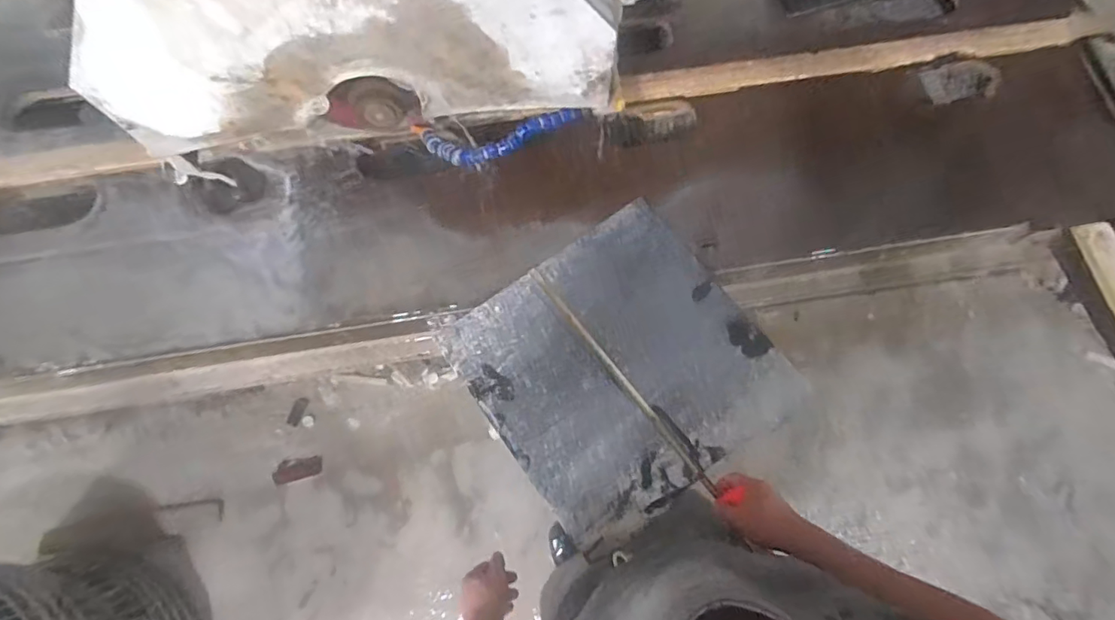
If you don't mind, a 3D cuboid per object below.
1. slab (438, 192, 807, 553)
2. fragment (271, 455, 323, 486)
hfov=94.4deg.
[{"bbox_3d":[0.097,0.080,0.789,0.410,0.019,0.401,-33,74,-10],"label":"slab"},{"bbox_3d":[-0.727,0.443,1.443,0.124,0.027,0.062,-17,72,-5],"label":"fragment"}]

